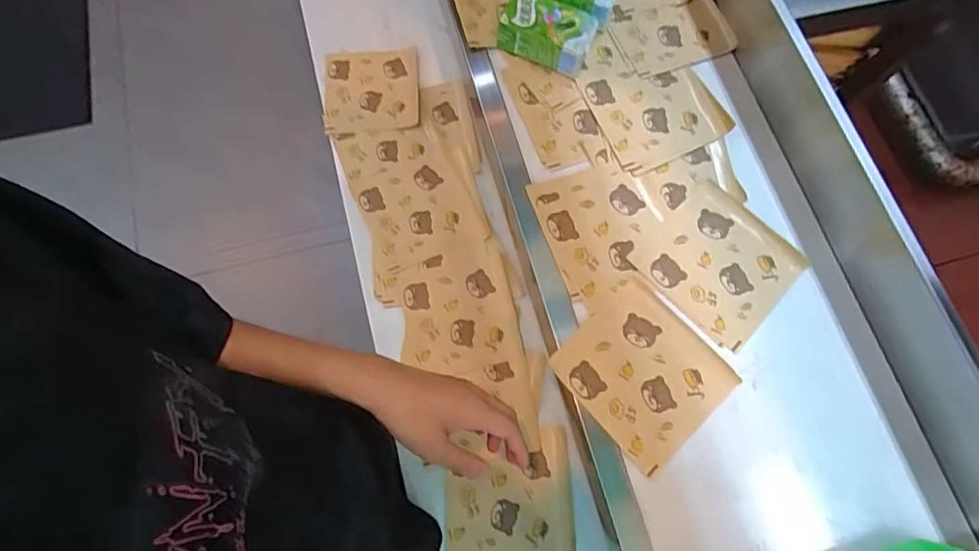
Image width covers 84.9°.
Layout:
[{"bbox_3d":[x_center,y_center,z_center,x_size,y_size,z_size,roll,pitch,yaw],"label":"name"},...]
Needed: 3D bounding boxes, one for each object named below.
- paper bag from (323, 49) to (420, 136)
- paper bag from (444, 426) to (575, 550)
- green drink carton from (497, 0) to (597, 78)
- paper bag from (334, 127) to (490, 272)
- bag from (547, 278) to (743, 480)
[{"bbox_3d":[-0.172,-0.269,0.780,0.135,0.011,0.137,-4,72,-3],"label":"paper bag"},{"bbox_3d":[0.022,0.255,0.622,0.144,0.011,0.138,-2,73,-1],"label":"paper bag"},{"bbox_3d":[0.068,-0.300,0.655,0.115,0.044,0.072,22,72,5],"label":"green drink carton"},{"bbox_3d":[-0.113,-0.119,0.741,0.140,0.014,0.221,-24,74,-9],"label":"paper bag"},{"bbox_3d":[0.159,0.099,0.545,0.142,0.014,0.147,-39,77,-13],"label":"bag"}]

